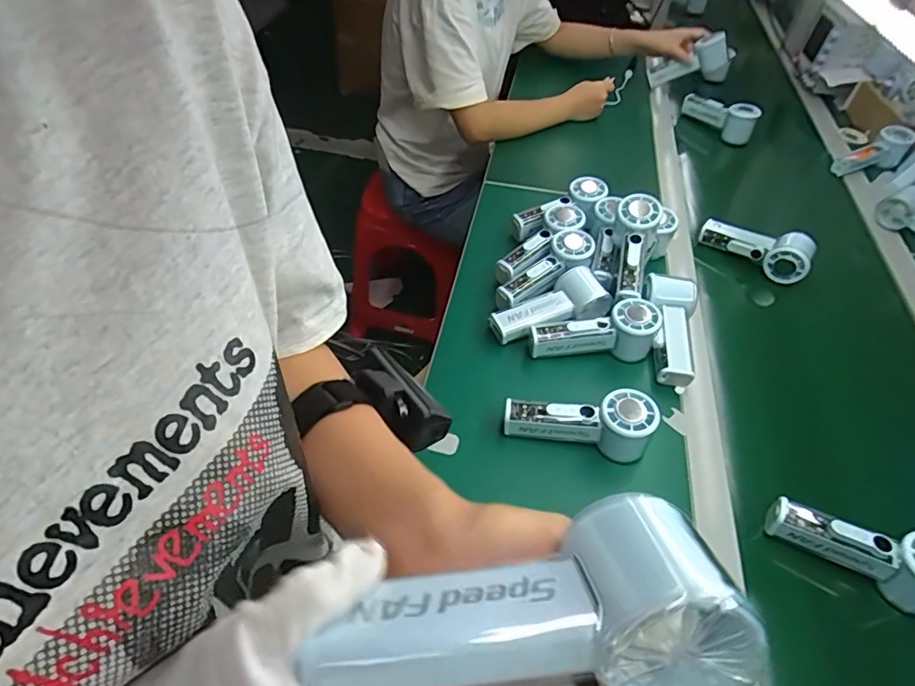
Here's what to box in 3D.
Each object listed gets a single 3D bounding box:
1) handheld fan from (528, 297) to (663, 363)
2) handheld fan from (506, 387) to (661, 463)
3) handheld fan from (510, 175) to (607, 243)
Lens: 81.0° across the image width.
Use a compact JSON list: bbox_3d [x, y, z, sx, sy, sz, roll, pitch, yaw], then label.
[{"bbox_3d":[0.173,-0.016,0.669,0.164,0.074,0.058,1,49,-1],"label":"handheld fan"},{"bbox_3d":[0.127,0.086,0.575,0.149,0.075,0.054,9,49,6],"label":"handheld fan"},{"bbox_3d":[0.150,-0.208,0.811,0.151,0.037,0.070,-29,54,-6],"label":"handheld fan"}]

